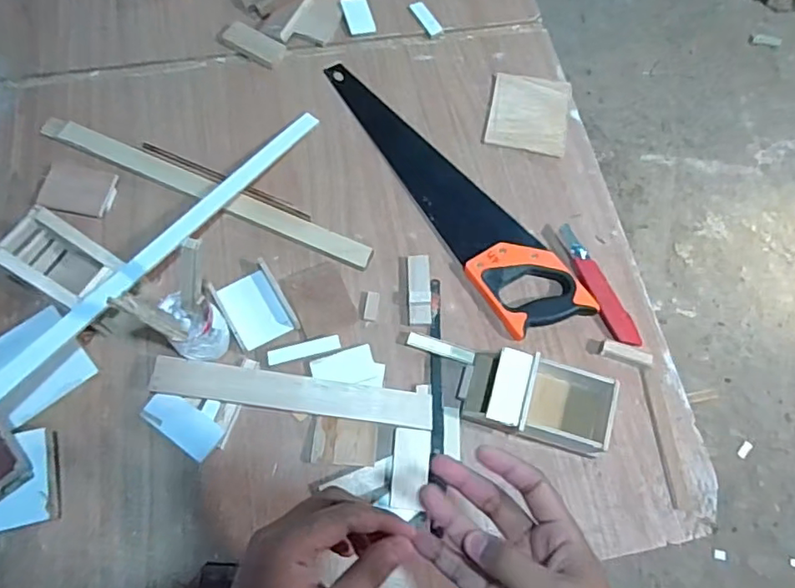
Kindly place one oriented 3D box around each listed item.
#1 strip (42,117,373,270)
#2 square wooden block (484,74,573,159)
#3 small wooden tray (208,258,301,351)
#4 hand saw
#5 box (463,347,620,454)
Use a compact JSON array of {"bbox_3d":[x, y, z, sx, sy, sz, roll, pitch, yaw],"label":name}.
[{"bbox_3d":[-0.268,-0.144,0.788,0.500,0.017,0.034,22,69,8],"label":"strip"},{"bbox_3d":[0.201,-0.277,0.876,0.117,0.005,0.138,11,68,3],"label":"square wooden block"},{"bbox_3d":[-0.180,0.016,0.732,0.076,0.018,0.102,-30,71,-13],"label":"small wooden tray"},{"bbox_3d":[0.061,-0.155,0.806,0.111,0.024,0.510,-32,72,-13],"label":"hand saw"},{"bbox_3d":[0.162,0.123,0.671,0.169,0.058,0.094,15,68,5],"label":"box"}]

